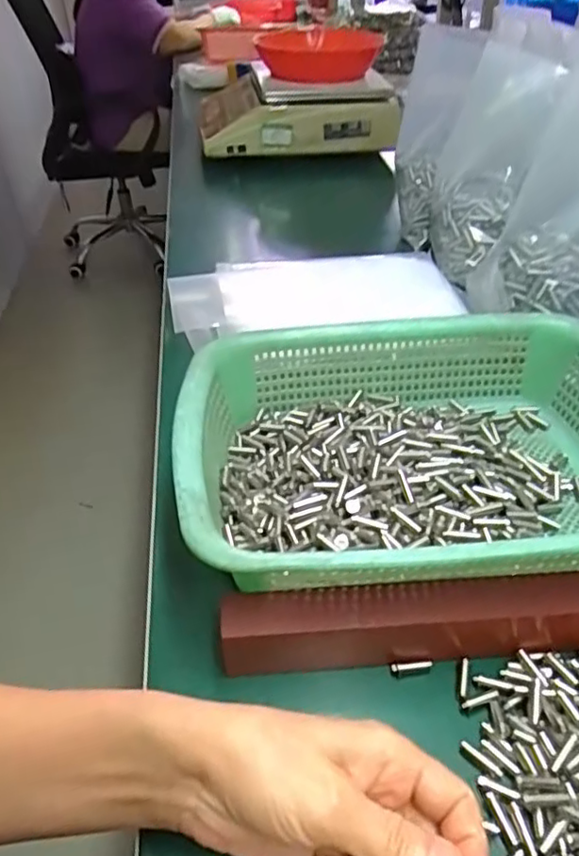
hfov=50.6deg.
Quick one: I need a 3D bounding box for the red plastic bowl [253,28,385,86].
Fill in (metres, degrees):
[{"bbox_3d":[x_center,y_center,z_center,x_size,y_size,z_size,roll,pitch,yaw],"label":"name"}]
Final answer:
[{"bbox_3d":[0.057,-0.641,1.053,0.191,0.059,0.215,4,40,7],"label":"red plastic bowl"}]

